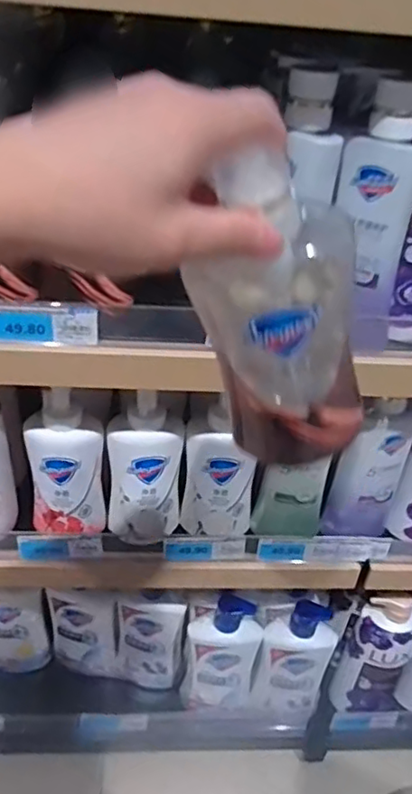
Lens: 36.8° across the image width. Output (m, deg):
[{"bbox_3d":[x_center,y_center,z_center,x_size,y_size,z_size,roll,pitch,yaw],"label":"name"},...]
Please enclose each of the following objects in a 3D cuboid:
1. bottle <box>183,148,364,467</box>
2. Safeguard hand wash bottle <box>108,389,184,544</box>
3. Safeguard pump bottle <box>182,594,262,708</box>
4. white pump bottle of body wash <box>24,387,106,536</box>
[{"bbox_3d":[0.046,-0.031,0.339,0.074,0.204,0.054,-31,47,-16],"label":"bottle"},{"bbox_3d":[-0.070,0.088,0.725,0.083,0.195,0.046,3,36,-5],"label":"Safeguard hand wash bottle"},{"bbox_3d":[0.023,0.378,0.909,0.103,0.207,0.057,6,36,-1],"label":"Safeguard pump bottle"},{"bbox_3d":[-0.163,0.074,0.718,0.083,0.198,0.058,-3,37,-13],"label":"white pump bottle of body wash"}]

